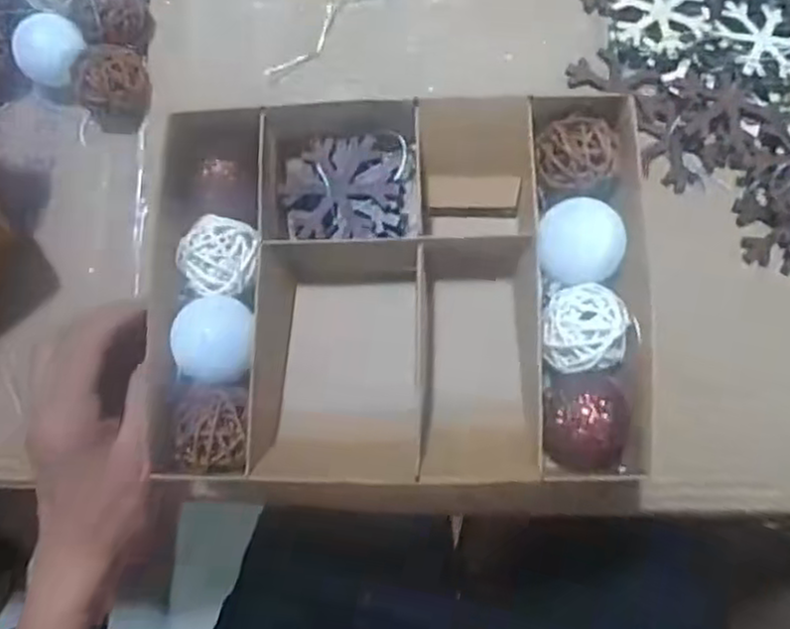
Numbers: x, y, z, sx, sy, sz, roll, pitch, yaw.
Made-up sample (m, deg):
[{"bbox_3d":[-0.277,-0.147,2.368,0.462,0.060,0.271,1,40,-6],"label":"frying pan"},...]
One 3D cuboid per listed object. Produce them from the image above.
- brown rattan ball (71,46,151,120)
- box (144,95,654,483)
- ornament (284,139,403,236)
[{"bbox_3d":[-0.156,-0.130,0.401,0.034,0.035,0.043,-3,81,3],"label":"brown rattan ball"},{"bbox_3d":[0.003,-0.009,0.342,0.209,0.063,0.178,-3,81,3],"label":"box"},{"bbox_3d":[-0.025,-0.059,0.338,0.052,0.004,0.046,-5,81,3],"label":"ornament"}]

